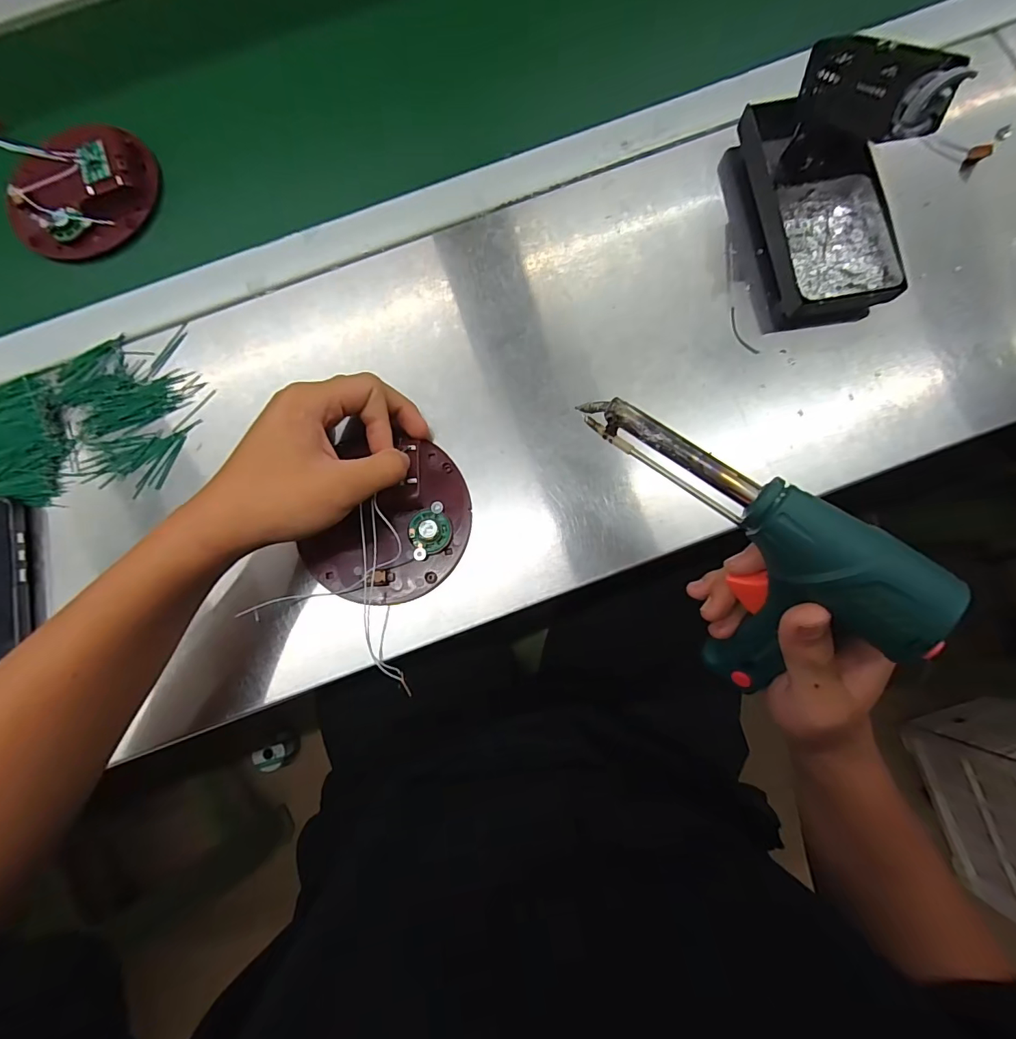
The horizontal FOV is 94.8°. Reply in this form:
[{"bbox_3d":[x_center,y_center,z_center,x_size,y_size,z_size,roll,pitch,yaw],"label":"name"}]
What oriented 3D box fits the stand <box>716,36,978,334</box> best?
[{"bbox_3d":[0.226,-0.232,0.305,0.093,0.110,0.167,-2,81,2],"label":"stand"}]

